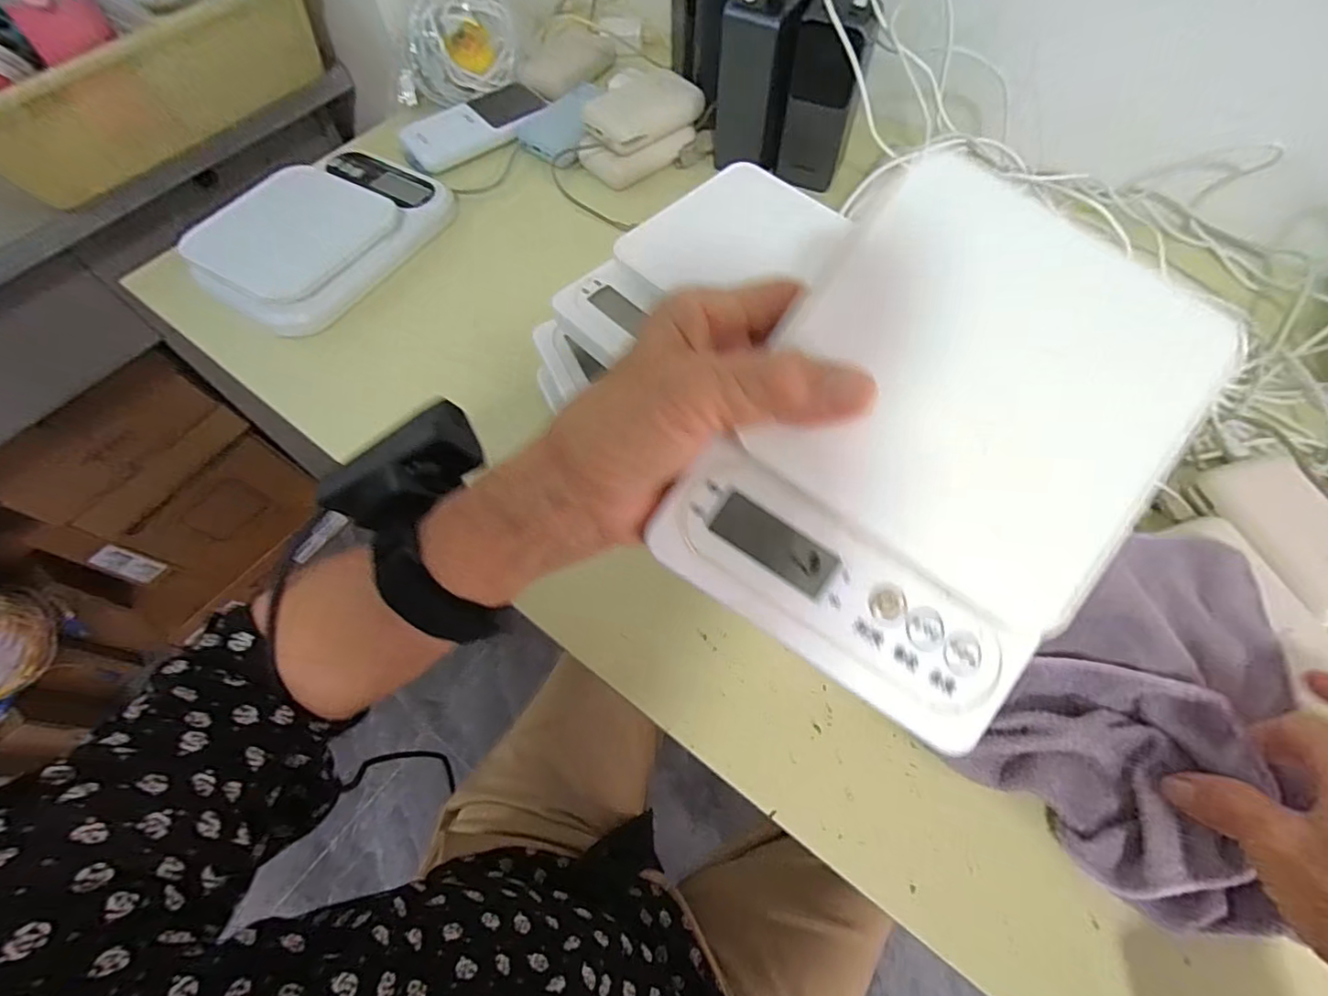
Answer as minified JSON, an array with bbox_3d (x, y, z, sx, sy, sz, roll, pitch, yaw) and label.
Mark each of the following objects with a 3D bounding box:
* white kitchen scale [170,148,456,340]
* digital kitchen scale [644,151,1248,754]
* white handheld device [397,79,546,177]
[{"bbox_3d":[-0.294,-0.230,0.492,0.152,0.031,0.195,33,68,16],"label":"white kitchen scale"},{"bbox_3d":[0.092,-0.016,0.190,0.127,0.017,0.172,34,96,5],"label":"digital kitchen scale"},{"bbox_3d":[-0.183,-0.366,0.562,0.153,0.014,0.071,-40,69,-18],"label":"white handheld device"}]

